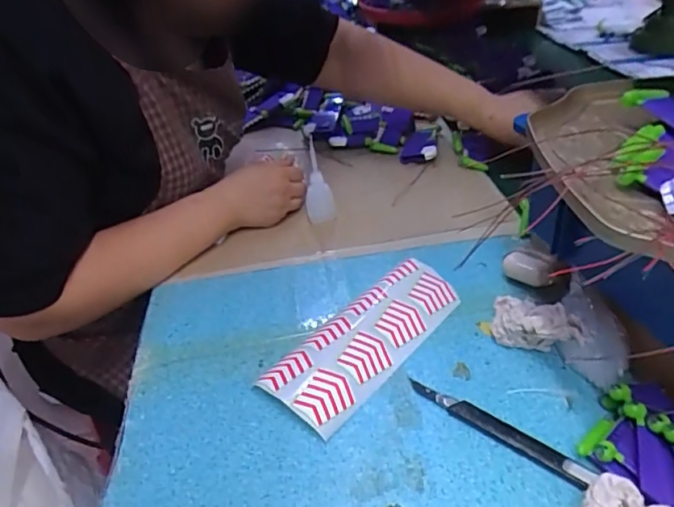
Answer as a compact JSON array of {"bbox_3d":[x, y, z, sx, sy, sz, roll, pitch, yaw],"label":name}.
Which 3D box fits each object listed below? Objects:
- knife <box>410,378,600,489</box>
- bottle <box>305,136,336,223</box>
[{"bbox_3d":[0.123,0.135,0.413,0.148,0.008,0.017,24,45,34],"label":"knife"},{"bbox_3d":[-0.025,-0.093,0.663,0.035,0.105,0.020,-3,36,3],"label":"bottle"}]

